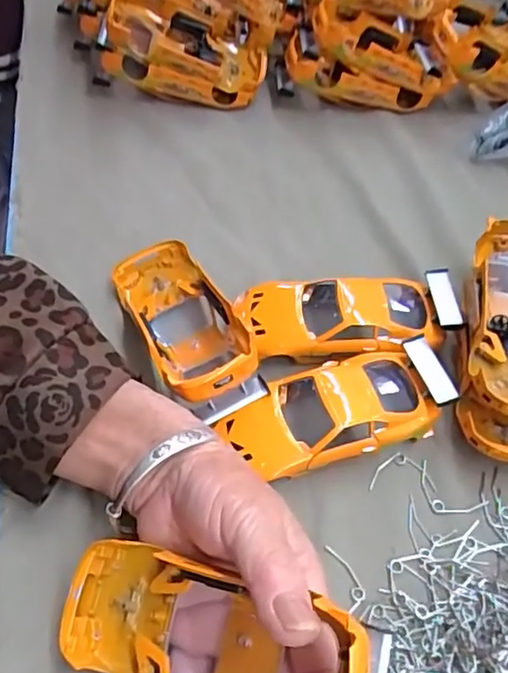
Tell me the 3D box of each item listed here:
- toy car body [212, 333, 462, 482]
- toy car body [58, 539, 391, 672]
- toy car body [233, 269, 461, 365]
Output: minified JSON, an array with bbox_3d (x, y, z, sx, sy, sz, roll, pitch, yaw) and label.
[{"bbox_3d":[0.045,0.041,0.323,0.121,0.030,0.054,-17,58,-13],"label":"toy car body"},{"bbox_3d":[-0.018,0.123,0.235,0.133,0.042,0.050,5,52,29],"label":"toy car body"},{"bbox_3d":[0.057,-0.012,0.360,0.129,0.027,0.054,0,55,-2],"label":"toy car body"}]

